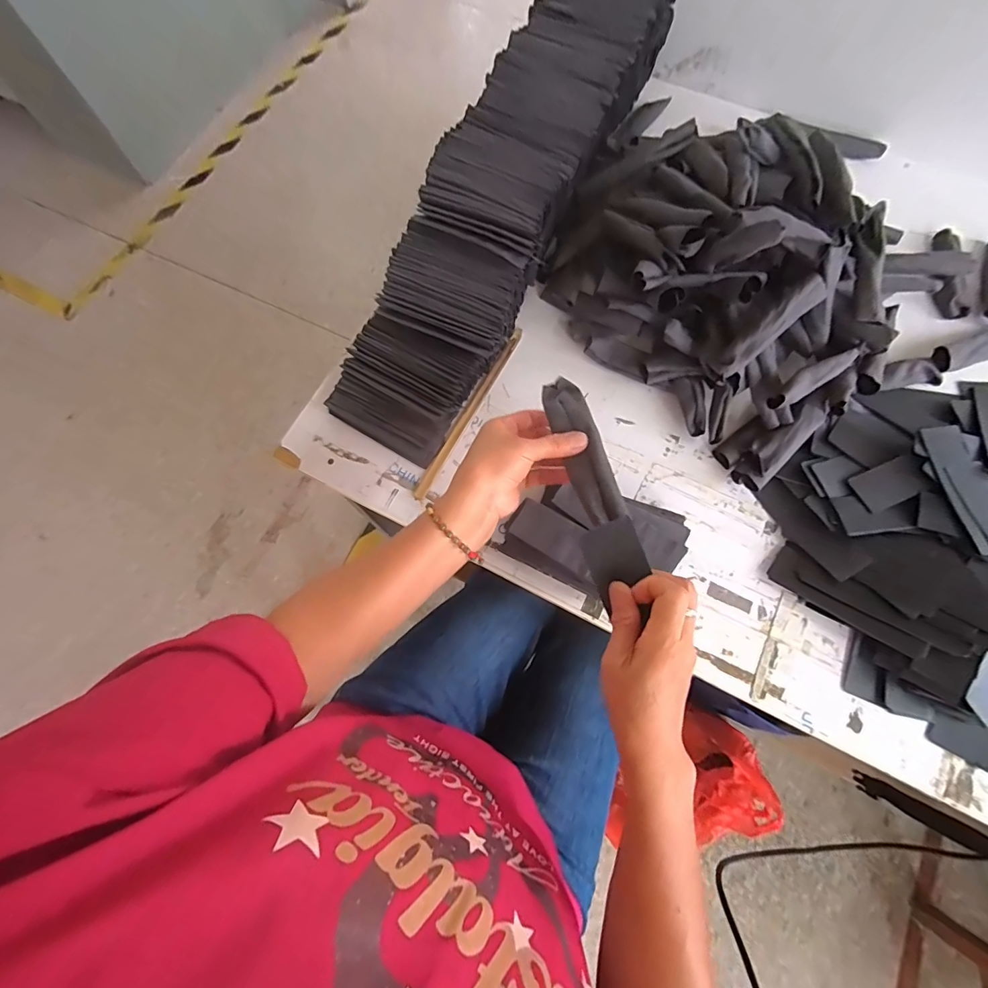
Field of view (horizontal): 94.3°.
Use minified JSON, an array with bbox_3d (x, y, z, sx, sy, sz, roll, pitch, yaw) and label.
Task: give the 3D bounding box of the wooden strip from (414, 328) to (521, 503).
[{"bbox_3d":[-0.030,-0.109,0.592,0.014,0.007,0.265,27,75,10],"label":"wooden strip"}]

